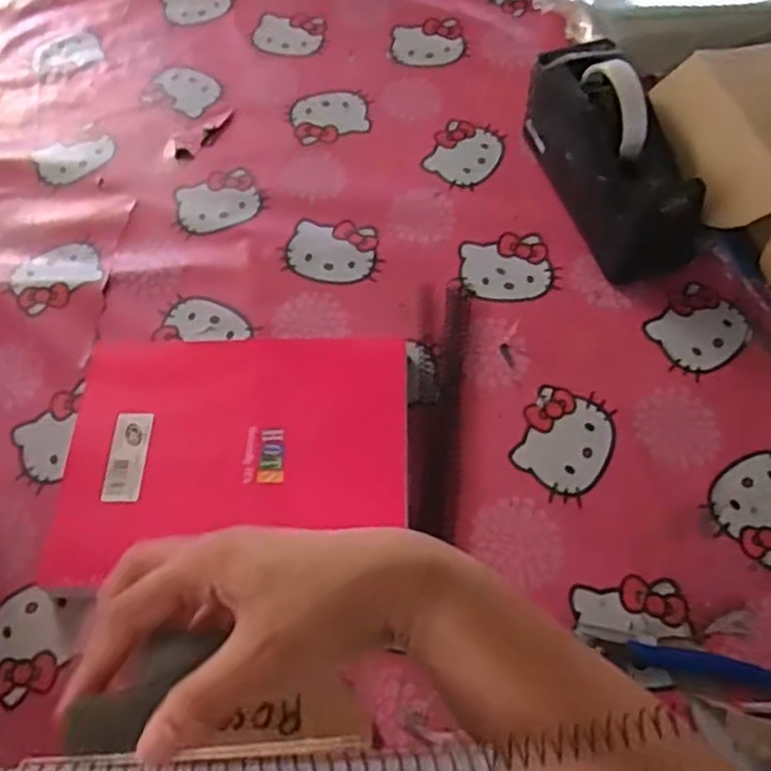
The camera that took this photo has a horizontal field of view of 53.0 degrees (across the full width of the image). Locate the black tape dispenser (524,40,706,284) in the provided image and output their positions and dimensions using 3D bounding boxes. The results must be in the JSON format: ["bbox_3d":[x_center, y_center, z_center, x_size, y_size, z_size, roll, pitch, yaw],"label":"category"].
[{"bbox_3d":[0.196,-0.201,0.676,0.078,0.113,0.202,-18,59,-9],"label":"black tape dispenser"}]

